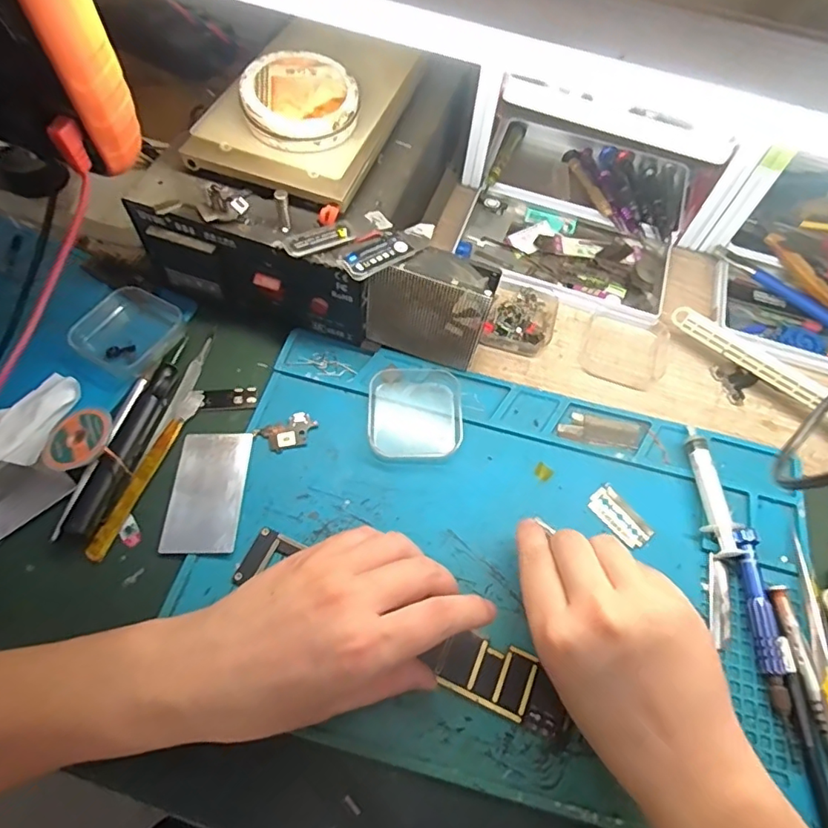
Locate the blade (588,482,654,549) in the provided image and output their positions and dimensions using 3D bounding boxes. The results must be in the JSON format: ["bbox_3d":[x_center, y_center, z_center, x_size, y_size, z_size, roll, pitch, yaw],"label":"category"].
[{"bbox_3d":[0.135,0.066,0.348,0.022,0.004,0.042,-34,70,-20],"label":"blade"}]

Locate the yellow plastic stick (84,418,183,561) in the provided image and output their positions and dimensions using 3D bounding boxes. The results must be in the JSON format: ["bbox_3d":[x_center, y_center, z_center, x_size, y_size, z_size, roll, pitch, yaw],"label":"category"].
[{"bbox_3d":[-0.173,0.044,0.335,0.010,0.006,0.096,19,62,6],"label":"yellow plastic stick"}]

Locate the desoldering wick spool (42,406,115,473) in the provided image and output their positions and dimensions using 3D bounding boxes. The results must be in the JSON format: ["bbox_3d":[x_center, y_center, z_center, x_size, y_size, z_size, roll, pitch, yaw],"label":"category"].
[{"bbox_3d":[-0.210,0.014,0.335,0.039,0.013,0.044,-8,63,-8],"label":"desoldering wick spool"}]

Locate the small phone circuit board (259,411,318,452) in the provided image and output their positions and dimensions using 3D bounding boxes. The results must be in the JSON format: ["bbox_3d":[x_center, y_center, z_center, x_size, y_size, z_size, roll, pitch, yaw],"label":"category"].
[{"bbox_3d":[-0.082,0.012,0.358,0.034,0.004,0.021,-26,67,-17],"label":"small phone circuit board"}]

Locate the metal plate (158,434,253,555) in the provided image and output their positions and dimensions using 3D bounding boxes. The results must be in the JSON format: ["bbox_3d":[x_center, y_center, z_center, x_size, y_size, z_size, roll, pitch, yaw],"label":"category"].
[{"bbox_3d":[-0.130,0.049,0.338,0.045,0.004,0.078,0,60,2],"label":"metal plate"}]

